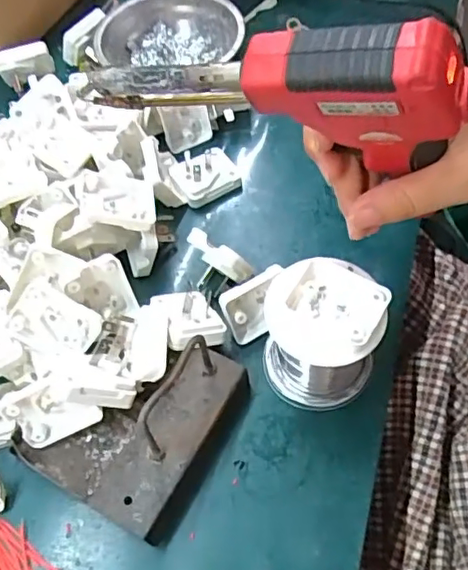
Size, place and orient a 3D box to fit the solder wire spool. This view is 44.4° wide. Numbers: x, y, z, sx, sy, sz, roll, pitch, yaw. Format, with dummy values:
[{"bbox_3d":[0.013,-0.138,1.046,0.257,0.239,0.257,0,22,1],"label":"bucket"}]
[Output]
[{"bbox_3d":[0.049,0.030,0.335,0.060,0.077,0.063,-1,59,2],"label":"solder wire spool"}]

